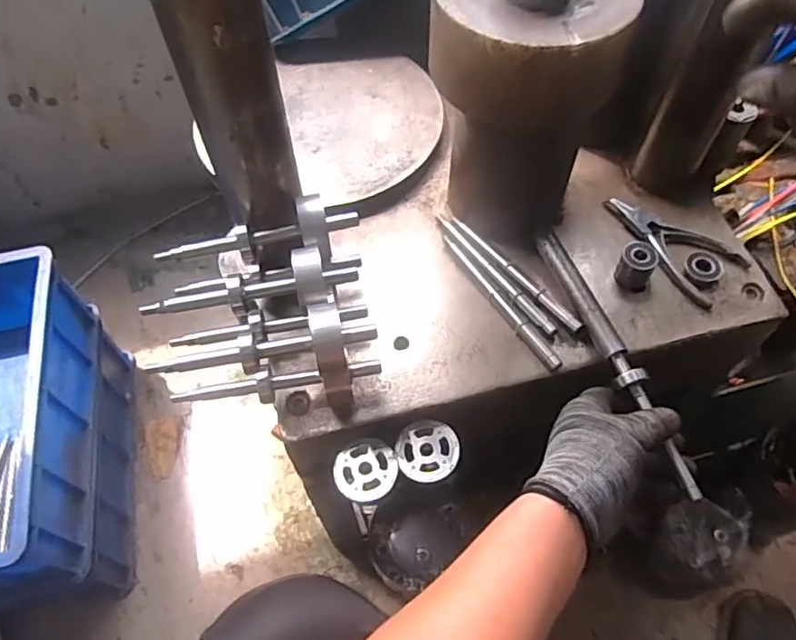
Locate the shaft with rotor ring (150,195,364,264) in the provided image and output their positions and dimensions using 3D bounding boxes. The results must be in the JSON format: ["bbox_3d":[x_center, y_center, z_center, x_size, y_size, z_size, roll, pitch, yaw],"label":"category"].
[{"bbox_3d":[-0.105,-0.074,0.479,0.146,0.040,0.043,-6,59,-3],"label":"shaft with rotor ring"}]

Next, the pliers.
[{"bbox_3d":[0.253,-0.072,0.568,0.135,0.012,0.073,36,66,21],"label":"pliers"}]

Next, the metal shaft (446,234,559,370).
[{"bbox_3d":[0.088,-0.018,0.532,0.014,0.007,0.159,-30,63,-16],"label":"metal shaft"}]

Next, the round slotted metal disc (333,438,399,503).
[{"bbox_3d":[-0.026,0.123,0.494,0.051,0.008,0.053,0,58,1],"label":"round slotted metal disc"}]

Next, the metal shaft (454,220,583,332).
[{"bbox_3d":[0.107,-0.046,0.550,0.012,0.008,0.165,-33,63,-18],"label":"metal shaft"}]

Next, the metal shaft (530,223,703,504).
[{"bbox_3d":[0.185,0.025,0.506,0.030,0.021,0.256,-17,62,-9],"label":"metal shaft"}]

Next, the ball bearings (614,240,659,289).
[{"bbox_3d":[0.216,-0.050,0.543,0.031,0.034,0.029,28,63,17],"label":"ball bearings"}]

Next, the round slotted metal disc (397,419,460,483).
[{"bbox_3d":[0.025,0.107,0.495,0.050,0.010,0.052,0,58,1],"label":"round slotted metal disc"}]

